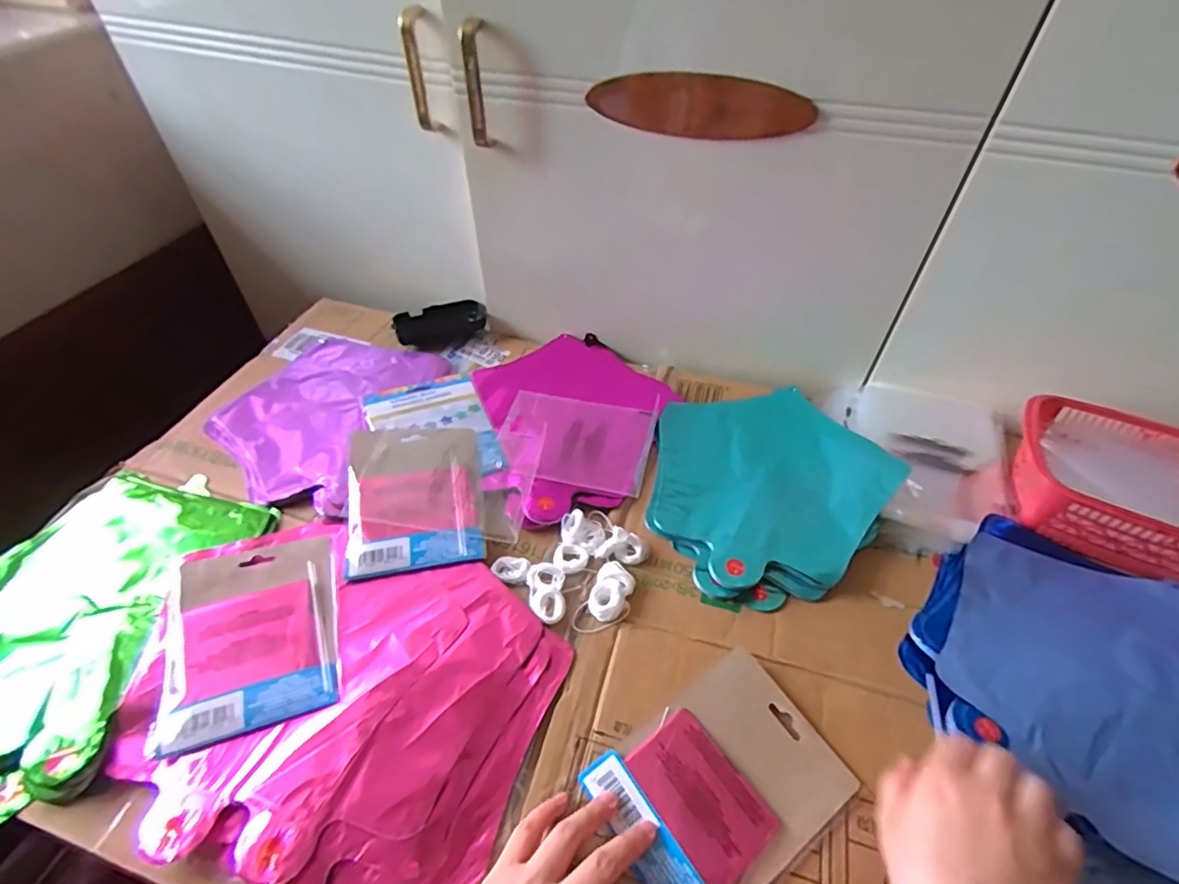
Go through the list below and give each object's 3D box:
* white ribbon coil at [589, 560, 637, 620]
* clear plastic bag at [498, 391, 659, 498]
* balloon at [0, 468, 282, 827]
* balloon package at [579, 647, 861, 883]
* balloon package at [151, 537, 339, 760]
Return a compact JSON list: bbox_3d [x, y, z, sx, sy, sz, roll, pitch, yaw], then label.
[{"bbox_3d":[0.017,0.120,0.459,0.031,0.010,0.048,23,54,18],"label":"white ribbon coil"},{"bbox_3d":[-0.013,-0.007,0.567,0.149,0.020,0.117,11,46,5],"label":"clear plastic bag"},{"bbox_3d":[-0.411,0.134,0.450,0.208,0.041,0.253,9,51,8],"label":"balloon"},{"bbox_3d":[0.089,0.227,0.379,0.147,0.013,0.114,-29,56,-22],"label":"balloon package"},{"bbox_3d":[-0.259,0.139,0.430,0.117,0.012,0.156,-15,51,-12],"label":"balloon package"}]

